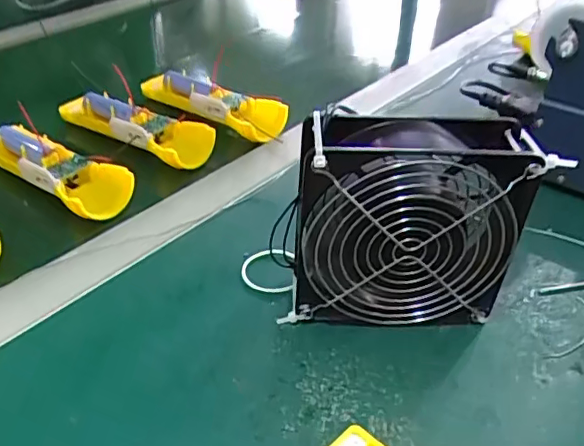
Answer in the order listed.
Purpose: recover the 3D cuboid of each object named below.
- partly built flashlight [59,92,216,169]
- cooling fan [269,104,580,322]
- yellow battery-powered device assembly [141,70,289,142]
[{"bbox_3d":[-0.148,-0.091,0.510,0.168,0.025,0.046,21,41,21],"label":"partly built flashlight"},{"bbox_3d":[0.063,0.002,0.324,0.129,0.124,0.053,3,38,-1],"label":"cooling fan"},{"bbox_3d":[-0.080,-0.124,0.556,0.179,0.028,0.055,26,43,25],"label":"yellow battery-powered device assembly"}]

